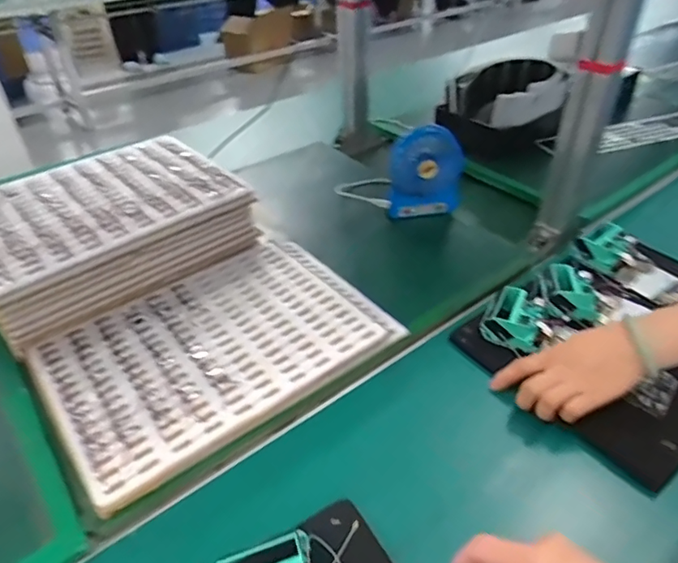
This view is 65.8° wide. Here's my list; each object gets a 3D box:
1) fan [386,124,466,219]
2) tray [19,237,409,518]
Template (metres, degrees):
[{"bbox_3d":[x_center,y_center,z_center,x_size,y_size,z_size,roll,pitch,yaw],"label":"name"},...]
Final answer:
[{"bbox_3d":[0.129,-0.160,0.795,0.107,0.137,0.052,6,39,9],"label":"fan"},{"bbox_3d":[-0.140,0.062,0.594,0.350,0.016,0.253,-27,45,-28],"label":"tray"}]

